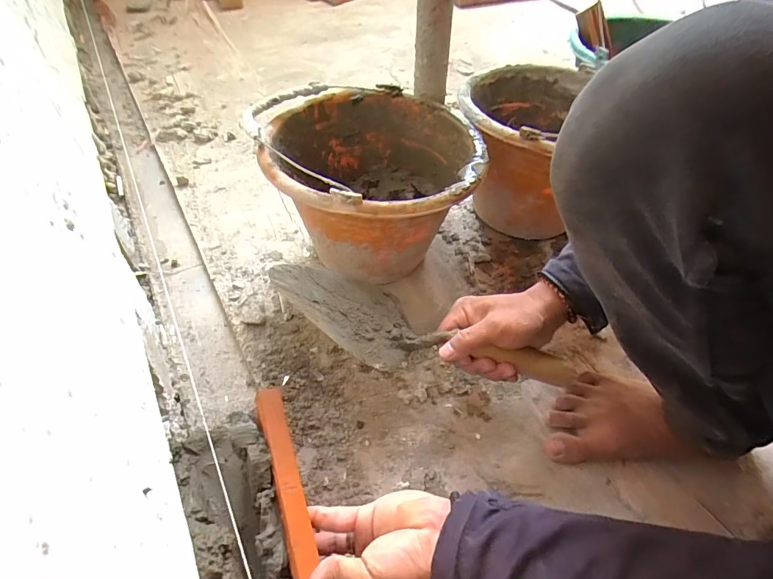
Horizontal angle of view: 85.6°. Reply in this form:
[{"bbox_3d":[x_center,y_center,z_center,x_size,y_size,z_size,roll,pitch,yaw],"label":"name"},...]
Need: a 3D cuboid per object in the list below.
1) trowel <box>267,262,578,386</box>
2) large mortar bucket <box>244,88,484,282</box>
[{"bbox_3d":[0.029,0.039,0.405,0.286,0.046,0.076,18,53,-10],"label":"trowel"},{"bbox_3d":[-0.018,-0.120,0.531,0.230,0.184,0.234,1,54,-2],"label":"large mortar bucket"}]

